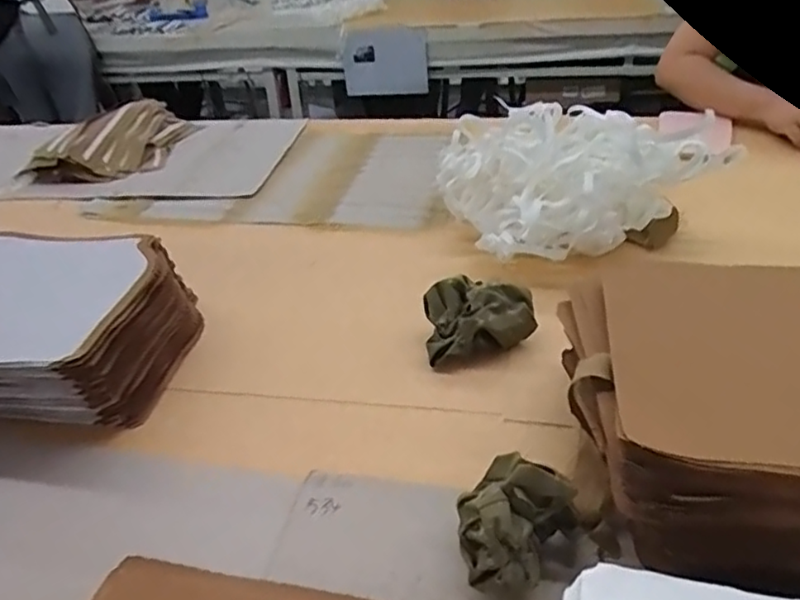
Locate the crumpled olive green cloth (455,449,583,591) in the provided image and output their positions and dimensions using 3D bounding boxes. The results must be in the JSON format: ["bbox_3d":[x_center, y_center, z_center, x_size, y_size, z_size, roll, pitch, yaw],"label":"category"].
[{"bbox_3d":[0.074,0.152,0.431,0.075,0.061,0.086,23,42,36],"label":"crumpled olive green cloth"}]

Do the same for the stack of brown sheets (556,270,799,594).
[{"bbox_3d":[0.262,0.084,0.456,0.267,0.109,0.235,2,33,10],"label":"stack of brown sheets"}]

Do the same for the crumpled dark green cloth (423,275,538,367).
[{"bbox_3d":[0.076,0.018,0.640,0.110,0.062,0.068,-11,33,-10],"label":"crumpled dark green cloth"}]

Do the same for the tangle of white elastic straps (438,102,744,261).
[{"bbox_3d":[0.206,-0.165,0.811,0.281,0.115,0.297,-12,33,-11],"label":"tangle of white elastic straps"}]

